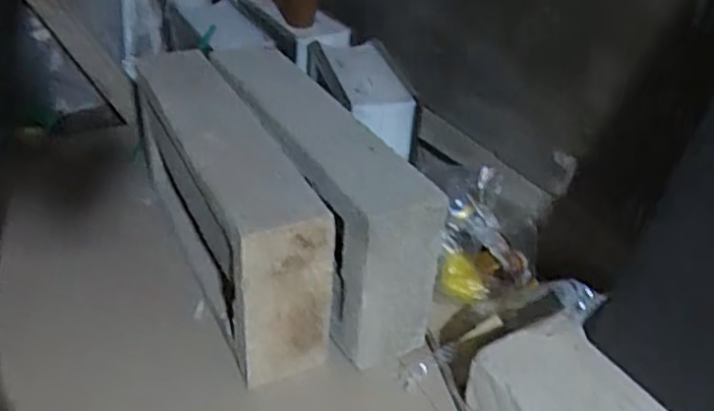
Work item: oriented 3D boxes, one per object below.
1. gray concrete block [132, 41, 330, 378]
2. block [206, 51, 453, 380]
[{"bbox_3d":[-0.144,-0.005,0.732,0.092,0.189,0.358,-15,40,-25],"label":"gray concrete block"},{"bbox_3d":[-0.056,-0.015,0.746,0.091,0.191,0.366,-17,40,-27],"label":"block"}]

